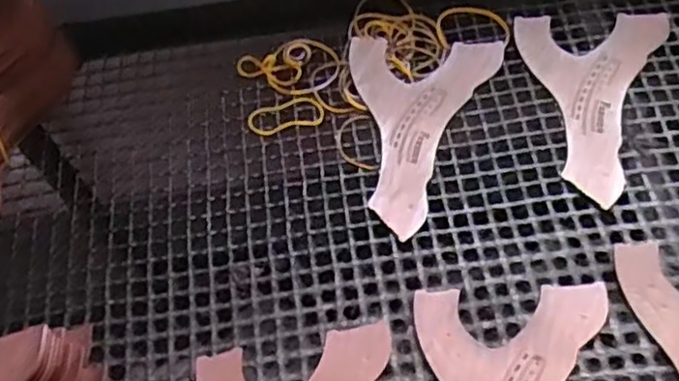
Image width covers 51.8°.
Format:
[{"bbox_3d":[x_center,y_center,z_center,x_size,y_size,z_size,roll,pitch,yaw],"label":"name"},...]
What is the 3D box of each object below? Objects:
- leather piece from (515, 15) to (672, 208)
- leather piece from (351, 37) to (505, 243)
[{"bbox_3d":[0.249,-0.083,0.653,0.143,0.009,0.213,-1,60,5],"label":"leather piece"},{"bbox_3d":[0.083,-0.056,0.653,0.141,0.006,0.211,2,61,1],"label":"leather piece"}]

